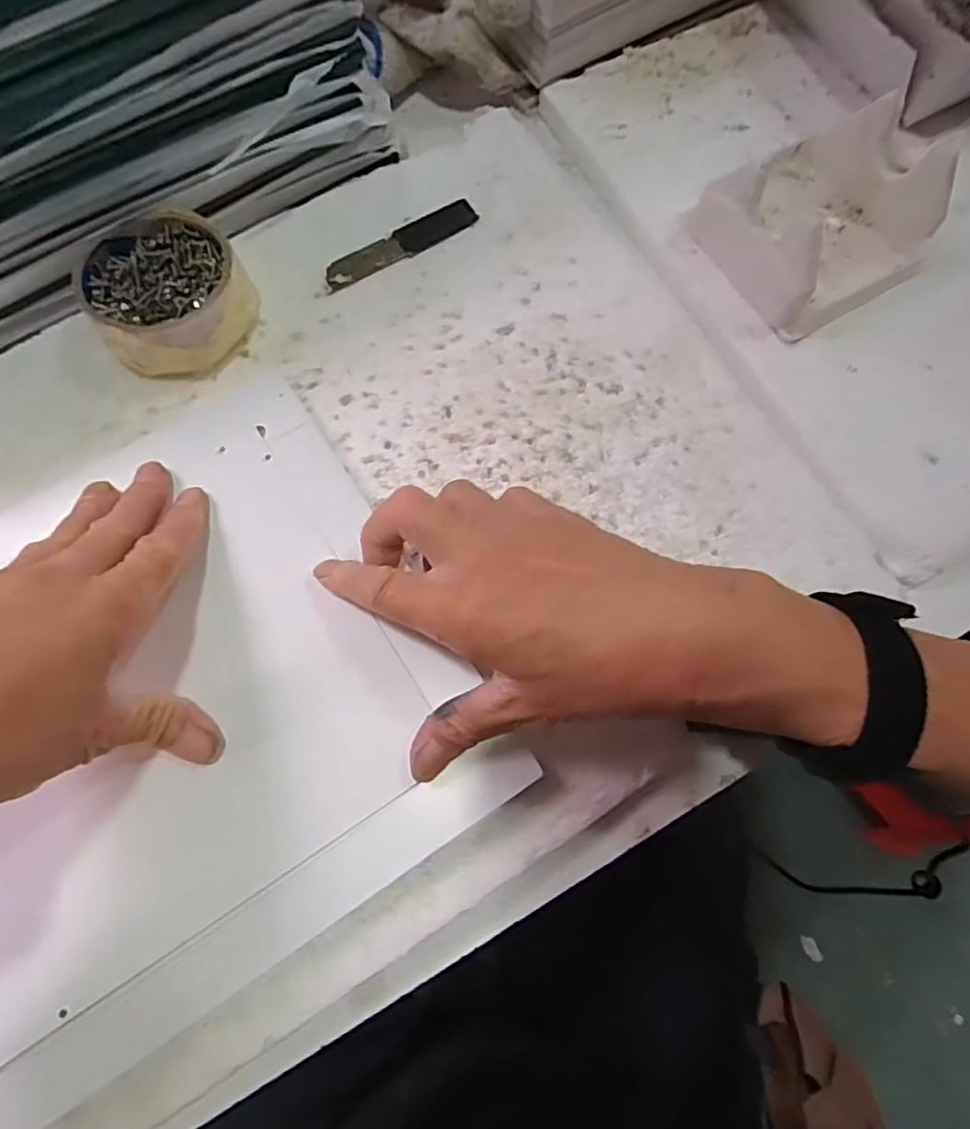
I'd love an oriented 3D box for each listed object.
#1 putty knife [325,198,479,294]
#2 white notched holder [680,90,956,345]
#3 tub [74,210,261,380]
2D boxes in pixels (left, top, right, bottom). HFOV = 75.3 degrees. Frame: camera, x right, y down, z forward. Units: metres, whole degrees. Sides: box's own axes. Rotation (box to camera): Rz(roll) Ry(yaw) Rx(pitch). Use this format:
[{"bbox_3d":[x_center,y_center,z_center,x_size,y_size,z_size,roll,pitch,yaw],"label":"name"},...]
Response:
[{"bbox_3d":[-0.051,-0.196,0.383,0.102,0.004,0.022,-31,75,-9],"label":"putty knife"},{"bbox_3d":[0.192,-0.203,0.360,0.105,0.056,0.107,-29,75,-8],"label":"white notched holder"},{"bbox_3d":[-0.174,-0.150,0.349,0.080,0.036,0.084,0,73,0],"label":"tub"}]

